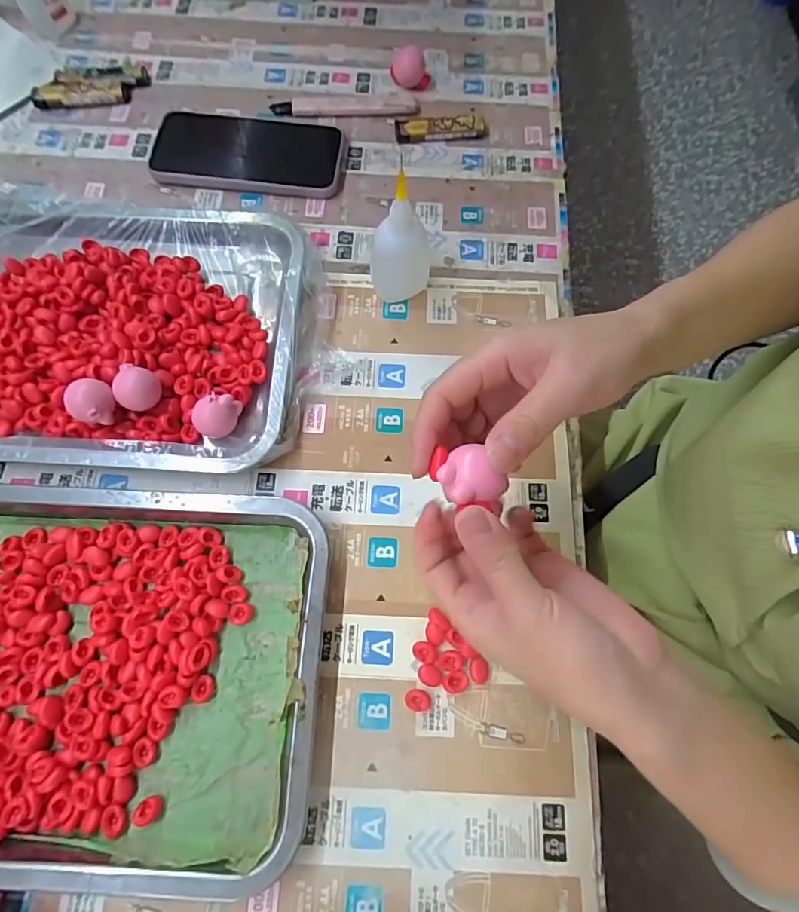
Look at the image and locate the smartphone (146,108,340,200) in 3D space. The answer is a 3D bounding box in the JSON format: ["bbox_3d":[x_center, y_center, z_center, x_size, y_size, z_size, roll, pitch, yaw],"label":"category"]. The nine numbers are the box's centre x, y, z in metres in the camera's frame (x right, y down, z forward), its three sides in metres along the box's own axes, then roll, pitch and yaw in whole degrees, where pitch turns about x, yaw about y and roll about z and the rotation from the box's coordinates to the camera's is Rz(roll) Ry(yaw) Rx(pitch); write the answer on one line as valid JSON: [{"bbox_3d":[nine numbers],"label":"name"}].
[{"bbox_3d":[-0.135,-0.265,0.419,0.168,0.009,0.086,5,72,0],"label":"smartphone"}]

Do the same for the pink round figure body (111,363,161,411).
[{"bbox_3d":[-0.178,-0.045,0.331,0.024,0.023,0.027,13,72,3],"label":"pink round figure body"}]

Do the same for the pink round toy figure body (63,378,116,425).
[{"bbox_3d":[-0.204,-0.035,0.324,0.029,0.024,0.028,0,72,-1],"label":"pink round toy figure body"}]

